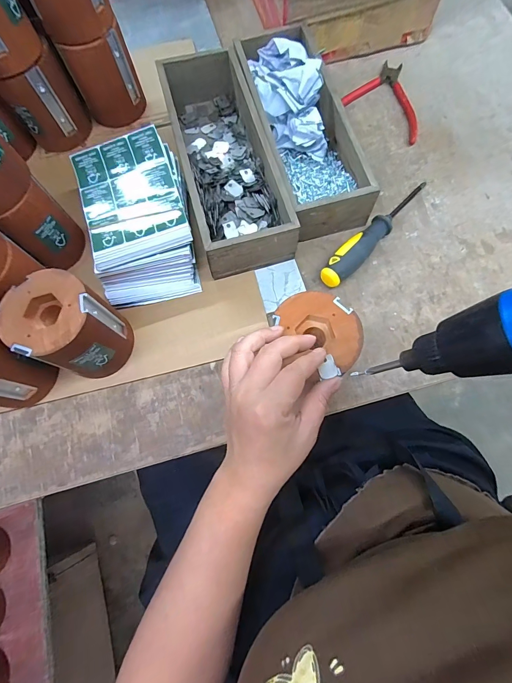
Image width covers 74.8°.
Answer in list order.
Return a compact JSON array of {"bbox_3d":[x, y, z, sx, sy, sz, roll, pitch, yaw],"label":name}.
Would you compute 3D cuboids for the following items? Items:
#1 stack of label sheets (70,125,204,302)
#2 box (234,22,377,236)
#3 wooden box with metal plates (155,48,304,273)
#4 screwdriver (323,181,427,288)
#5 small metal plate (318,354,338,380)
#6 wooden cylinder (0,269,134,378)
[{"bbox_3d":[-0.133,-0.139,0.384,0.112,0.055,0.178,-13,75,-2],"label":"stack of label sheets"},{"bbox_3d":[0.056,-0.268,0.423,0.096,0.070,0.275,-14,75,-2],"label":"box"},{"bbox_3d":[-0.039,-0.223,0.410,0.099,0.073,0.286,-16,75,-3],"label":"wooden box with metal plates"},{"bbox_3d":[0.144,-0.133,0.403,0.029,0.031,0.184,41,80,11],"label":"screwdriver"},{"bbox_3d":[0.058,0.021,0.269,0.015,0.004,0.018,-16,75,-3],"label":"small metal plate"},{"bbox_3d":[-0.174,-0.010,0.333,0.076,0.109,0.071,37,79,11],"label":"wooden cylinder"}]

